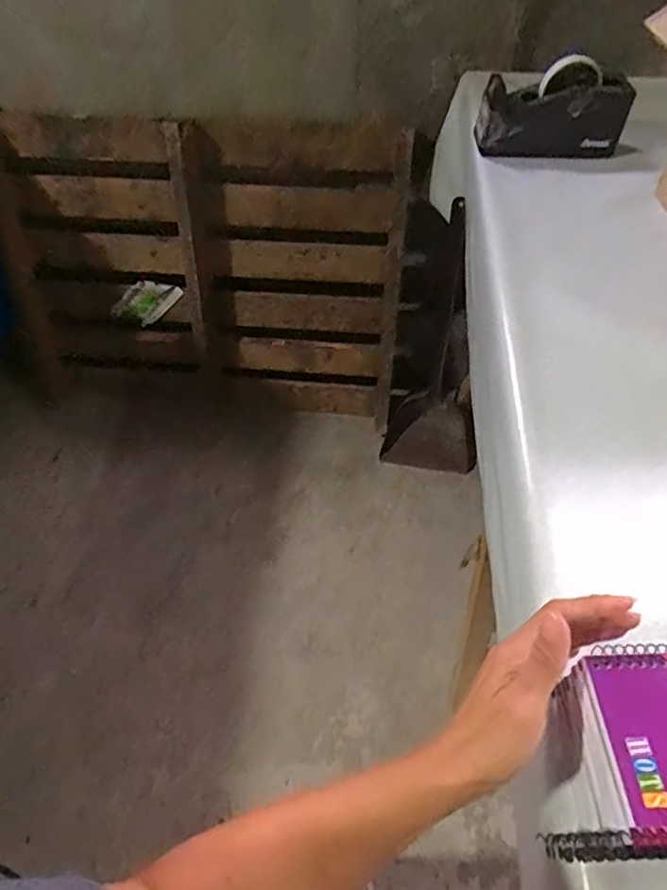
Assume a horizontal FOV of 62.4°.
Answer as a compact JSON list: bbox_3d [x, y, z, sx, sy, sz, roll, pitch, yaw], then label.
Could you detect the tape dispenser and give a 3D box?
[{"bbox_3d":[0.314,-0.479,0.786,0.203,0.098,0.062,-2,53,-1],"label":"tape dispenser"}]

